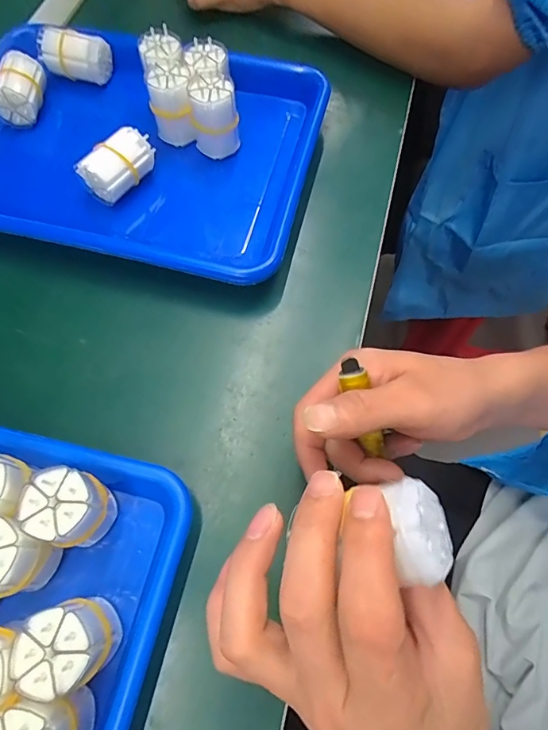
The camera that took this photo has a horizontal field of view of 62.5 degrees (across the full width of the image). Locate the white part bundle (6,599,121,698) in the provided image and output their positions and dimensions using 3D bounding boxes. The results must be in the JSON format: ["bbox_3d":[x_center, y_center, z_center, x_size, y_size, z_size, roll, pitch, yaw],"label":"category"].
[{"bbox_3d":[-0.109,0.151,0.245,0.038,0.064,0.039,0,67,-1],"label":"white part bundle"}]

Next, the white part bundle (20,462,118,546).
[{"bbox_3d":[-0.118,0.086,0.272,0.038,0.063,0.038,26,69,10],"label":"white part bundle"}]

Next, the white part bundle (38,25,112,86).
[{"bbox_3d":[-0.196,-0.304,0.449,0.061,0.048,0.040,12,67,4],"label":"white part bundle"}]

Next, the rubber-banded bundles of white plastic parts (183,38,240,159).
[{"bbox_3d":[-0.053,-0.232,0.404,0.044,0.064,0.082,-7,67,-3],"label":"rubber-banded bundles of white plastic parts"}]

